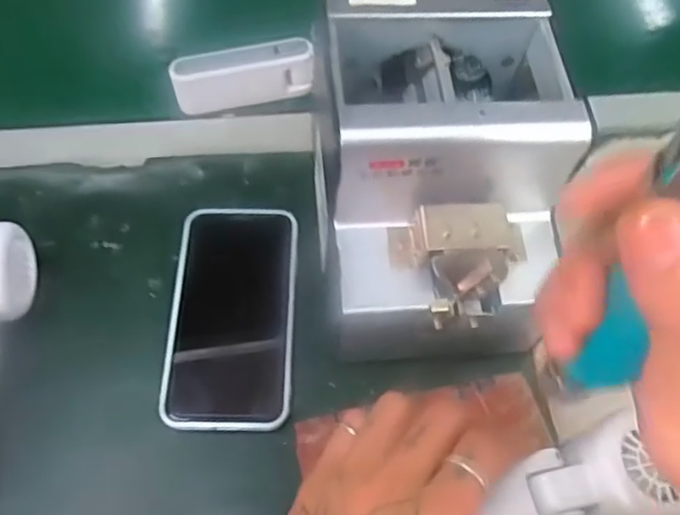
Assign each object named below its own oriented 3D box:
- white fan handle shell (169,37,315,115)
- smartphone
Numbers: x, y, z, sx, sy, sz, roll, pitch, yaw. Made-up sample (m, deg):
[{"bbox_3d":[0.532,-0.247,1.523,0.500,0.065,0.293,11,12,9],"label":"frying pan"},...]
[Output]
[{"bbox_3d":[-0.071,-0.133,0.477,0.101,0.044,0.023,-7,61,-7],"label":"white fan handle shell"},{"bbox_3d":[-0.067,0.033,0.402,0.075,0.008,0.147,1,61,-2],"label":"smartphone"}]

